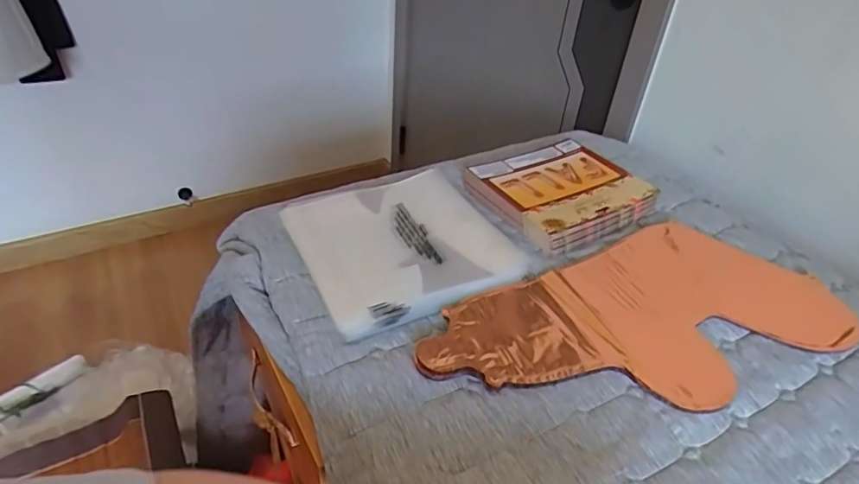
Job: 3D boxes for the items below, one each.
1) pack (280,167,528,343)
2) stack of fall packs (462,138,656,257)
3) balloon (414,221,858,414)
[{"bbox_3d":[-0.023,-0.004,0.602,0.230,0.024,0.208,-16,42,-23],"label":"pack"},{"bbox_3d":[0.174,-0.069,0.706,0.194,0.031,0.170,-20,43,-26],"label":"stack of fall packs"},{"bbox_3d":[0.208,0.075,0.541,0.432,0.013,0.207,-14,41,-21],"label":"balloon"}]

